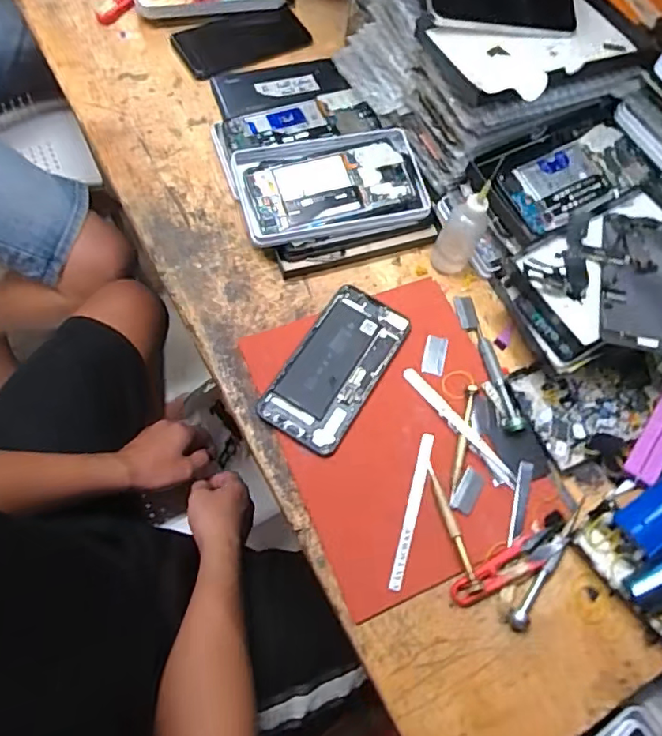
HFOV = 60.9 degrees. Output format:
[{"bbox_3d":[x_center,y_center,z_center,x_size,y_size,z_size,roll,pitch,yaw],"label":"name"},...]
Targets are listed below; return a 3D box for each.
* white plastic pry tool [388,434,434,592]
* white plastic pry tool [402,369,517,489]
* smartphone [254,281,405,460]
[{"bbox_3d":[0.068,0.115,0.463,0.011,0.004,0.130,16,67,2],"label":"white plastic pry tool"},{"bbox_3d":[0.114,0.049,0.496,0.015,0.004,0.133,-37,75,-18],"label":"white plastic pry tool"},{"bbox_3d":[0.005,-0.003,0.507,0.077,0.008,0.155,30,68,7],"label":"smartphone"}]

